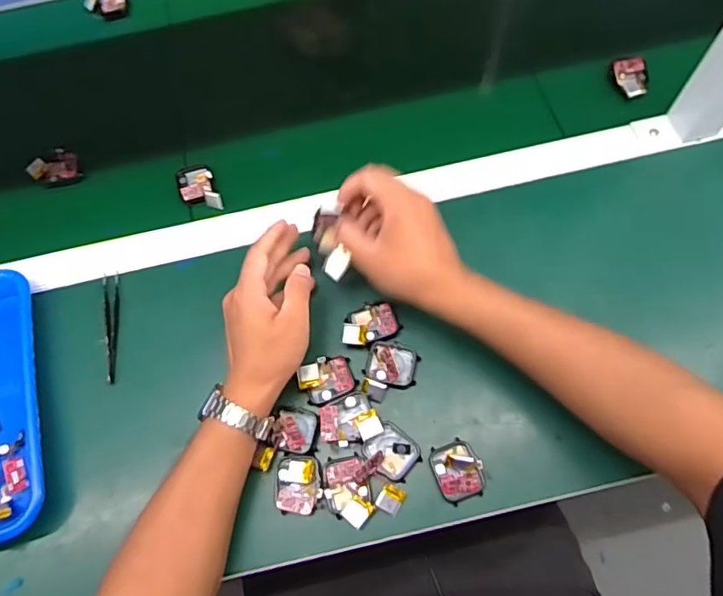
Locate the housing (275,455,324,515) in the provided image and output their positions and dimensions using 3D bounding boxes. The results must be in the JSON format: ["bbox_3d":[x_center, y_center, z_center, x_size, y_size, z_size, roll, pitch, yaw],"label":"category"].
[{"bbox_3d":[-0.053,0.158,0.450,0.040,0.008,0.047,-5,66,1],"label":"housing"}]

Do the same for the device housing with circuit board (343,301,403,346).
[{"bbox_3d":[0.007,0.023,0.498,0.055,0.013,0.036,-24,67,-7],"label":"device housing with circuit board"}]

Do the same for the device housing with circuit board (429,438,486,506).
[{"bbox_3d":[0.081,0.144,0.444,0.038,0.020,0.047,-18,66,-5],"label":"device housing with circuit board"}]

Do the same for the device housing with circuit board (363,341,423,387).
[{"bbox_3d":[0.028,0.059,0.482,0.046,0.014,0.041,14,68,10],"label":"device housing with circuit board"}]

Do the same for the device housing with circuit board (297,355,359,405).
[{"bbox_3d":[-0.031,0.073,0.479,0.049,0.008,0.038,-17,66,-4],"label":"device housing with circuit board"}]

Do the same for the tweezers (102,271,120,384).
[{"bbox_3d":[-0.244,0.025,0.519,0.014,0.004,0.114,-11,66,-1],"label":"tweezers"}]

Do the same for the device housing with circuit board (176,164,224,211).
[{"bbox_3d":[-0.175,-0.117,0.575,0.039,0.017,0.062,-21,67,-6],"label":"device housing with circuit board"}]

